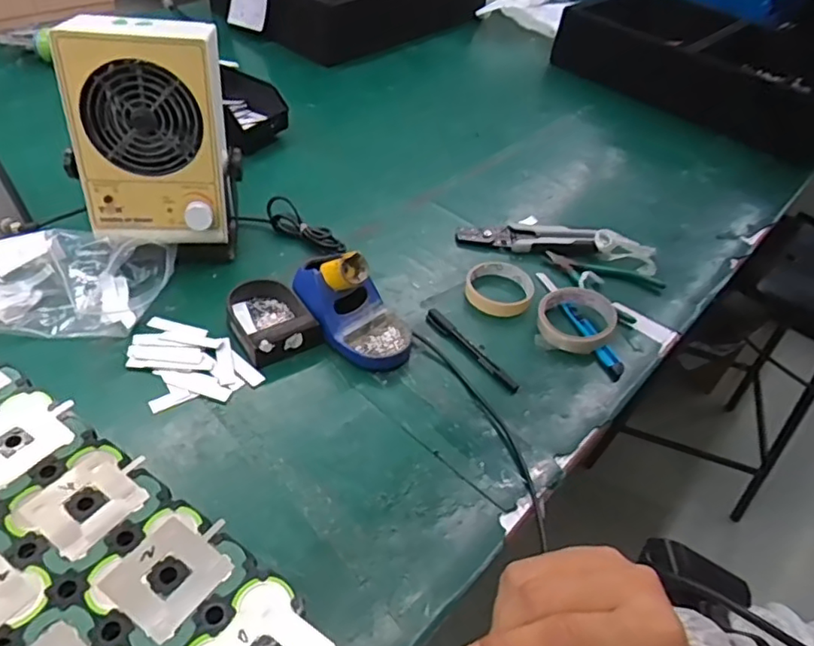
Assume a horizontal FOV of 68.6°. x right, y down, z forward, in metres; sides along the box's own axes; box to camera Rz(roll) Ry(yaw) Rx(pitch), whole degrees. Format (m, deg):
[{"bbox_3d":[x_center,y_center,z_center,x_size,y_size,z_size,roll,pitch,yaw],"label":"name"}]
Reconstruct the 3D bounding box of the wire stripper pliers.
[{"bbox_3d":[0.207,-0.116,0.821,0.273,0.031,0.055,11,43,2],"label":"wire stripper pliers"}]

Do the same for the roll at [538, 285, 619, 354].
[{"bbox_3d":[0.199,-0.007,0.699,0.087,0.028,0.089,5,45,-5],"label":"roll"}]

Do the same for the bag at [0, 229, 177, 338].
[{"bbox_3d":[-0.367,-0.052,0.635,0.207,0.063,0.131,5,43,-4],"label":"bag"}]

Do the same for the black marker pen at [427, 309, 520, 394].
[{"bbox_3d":[0.070,0.028,0.662,0.019,0.008,0.141,-27,55,-31],"label":"black marker pen"}]

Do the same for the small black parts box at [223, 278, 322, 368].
[{"bbox_3d":[-0.148,-0.008,0.643,0.079,0.035,0.099,-21,52,-27],"label":"small black parts box"}]

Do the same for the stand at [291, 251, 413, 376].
[{"bbox_3d":[-0.056,-0.025,0.639,0.148,0.083,0.082,38,50,27],"label":"stand"}]

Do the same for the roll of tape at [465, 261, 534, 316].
[{"bbox_3d":[0.115,-0.045,0.739,0.082,0.021,0.082,5,45,-5],"label":"roll of tape"}]

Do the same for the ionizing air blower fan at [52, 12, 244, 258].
[{"bbox_3d":[-0.270,-0.177,0.647,0.157,0.251,0.109,-5,46,-14],"label":"ionizing air blower fan"}]

